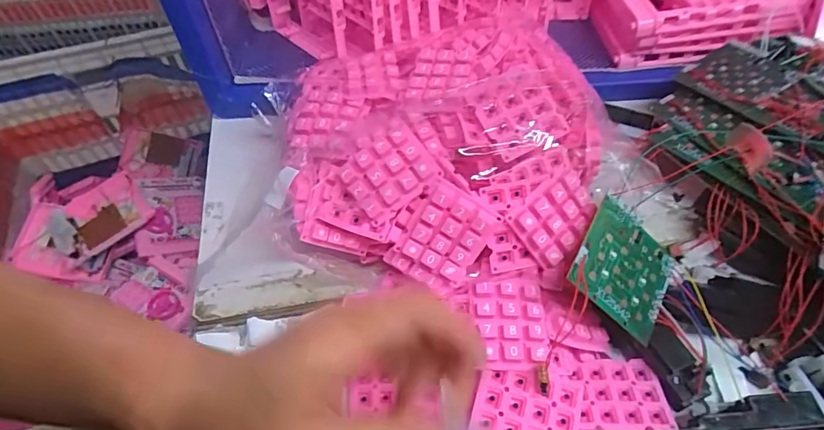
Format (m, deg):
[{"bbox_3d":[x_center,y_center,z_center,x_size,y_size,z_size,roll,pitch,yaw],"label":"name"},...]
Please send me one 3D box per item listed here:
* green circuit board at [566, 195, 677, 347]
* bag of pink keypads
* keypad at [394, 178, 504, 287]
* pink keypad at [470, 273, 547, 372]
[{"bbox_3d":[0.136,0.034,0.303,0.071,0.004,0.068,38,65,-13],"label":"green circuit board"},{"bbox_3d":[0.020,-0.059,0.355,0.235,0.082,0.205,16,56,13],"label":"bag of pink keypads"},{"bbox_3d":[0.023,0.013,0.308,0.049,0.057,0.011,31,23,0],"label":"keypad"},{"bbox_3d":[0.063,0.067,0.306,0.046,0.012,0.062,-1,54,0],"label":"pink keypad"}]

